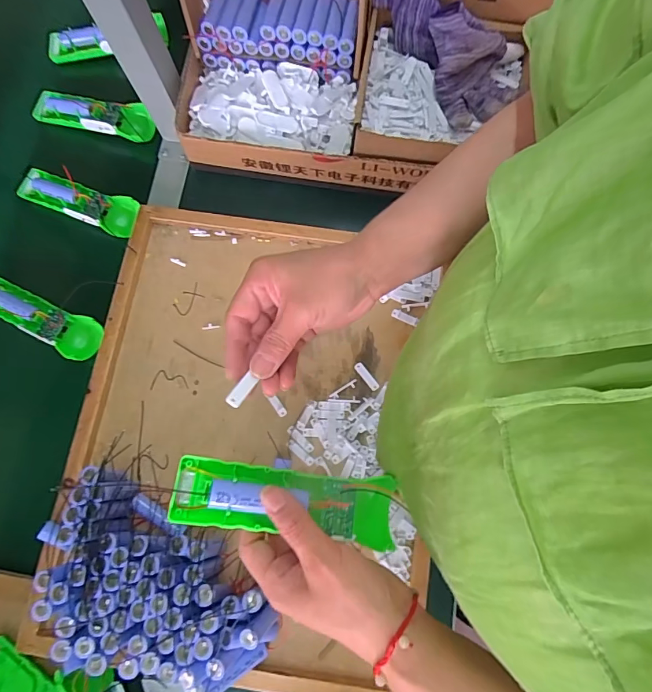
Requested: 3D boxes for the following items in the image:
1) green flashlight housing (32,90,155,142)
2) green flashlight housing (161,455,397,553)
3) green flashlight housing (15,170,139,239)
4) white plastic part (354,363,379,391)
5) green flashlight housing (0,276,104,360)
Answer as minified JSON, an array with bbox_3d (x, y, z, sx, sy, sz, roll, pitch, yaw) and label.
[{"bbox_3d":[-0.315,-0.317,0.586,0.168,0.030,0.045,15,79,2],"label":"green flashlight housing"},{"bbox_3d":[-0.025,0.108,0.297,0.154,0.025,0.045,11,78,-11],"label":"green flashlight housing"},{"bbox_3d":[-0.323,-0.187,0.557,0.168,0.026,0.052,19,79,3],"label":"green flashlight housing"},{"bbox_3d":[0.047,0.036,0.502,0.011,0.009,0.038,-38,82,-8],"label":"white plastic part"},{"bbox_3d":[-0.352,-0.036,0.522,0.164,0.024,0.050,24,79,4],"label":"green flashlight housing"}]

